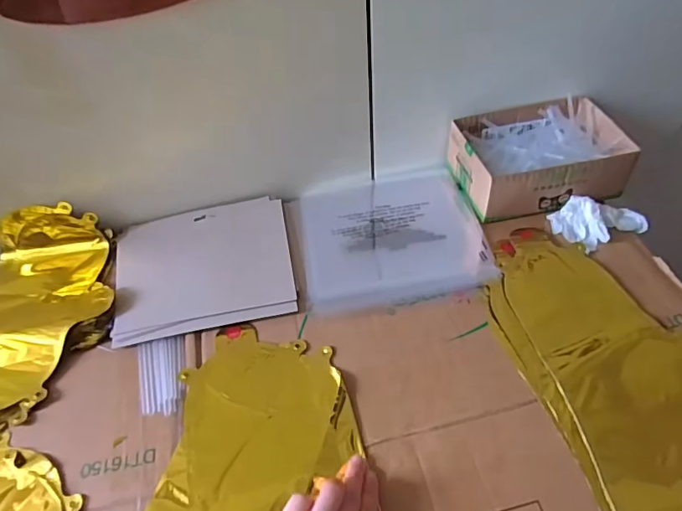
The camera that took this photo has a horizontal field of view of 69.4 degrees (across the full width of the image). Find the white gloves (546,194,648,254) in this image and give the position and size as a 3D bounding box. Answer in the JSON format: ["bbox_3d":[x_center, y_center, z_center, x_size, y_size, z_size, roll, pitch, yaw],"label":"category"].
[{"bbox_3d":[0.293,-0.043,0.564,0.089,0.024,0.065,-22,51,-15],"label":"white gloves"}]

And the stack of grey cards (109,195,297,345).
[{"bbox_3d":[-0.154,0.010,0.555,0.191,0.008,0.169,-11,49,-6],"label":"stack of grey cards"}]

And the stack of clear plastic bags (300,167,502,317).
[{"bbox_3d":[0.058,-0.032,0.600,0.205,0.018,0.227,-8,43,-3],"label":"stack of clear plastic bags"}]

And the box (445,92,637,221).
[{"bbox_3d":[0.239,-0.122,0.608,0.188,0.067,0.143,-10,49,-4],"label":"box"}]

